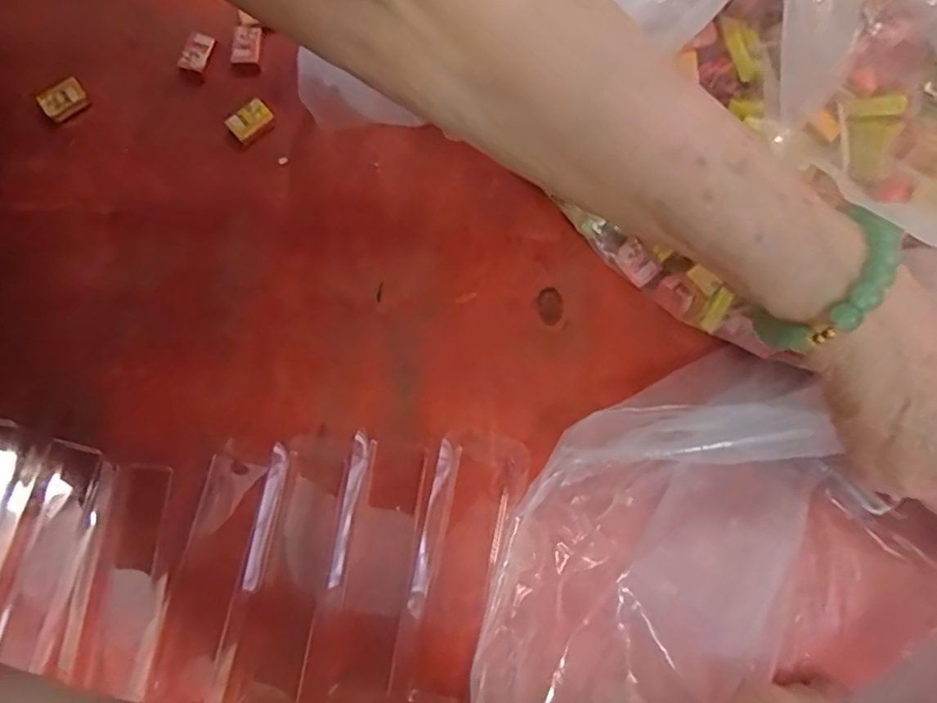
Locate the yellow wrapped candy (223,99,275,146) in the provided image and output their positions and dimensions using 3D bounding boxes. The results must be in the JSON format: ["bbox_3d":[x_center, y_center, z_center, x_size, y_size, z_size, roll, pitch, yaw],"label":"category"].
[{"bbox_3d":[-0.131,-0.138,0.352,0.025,0.010,0.016,-42,80,-7],"label":"yellow wrapped candy"}]

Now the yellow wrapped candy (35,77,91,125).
[{"bbox_3d":[-0.245,-0.152,0.356,0.026,0.007,0.020,-40,80,-7],"label":"yellow wrapped candy"}]

